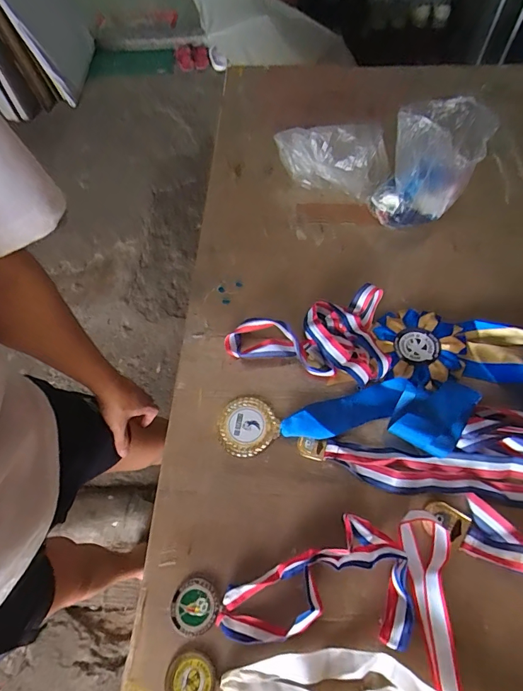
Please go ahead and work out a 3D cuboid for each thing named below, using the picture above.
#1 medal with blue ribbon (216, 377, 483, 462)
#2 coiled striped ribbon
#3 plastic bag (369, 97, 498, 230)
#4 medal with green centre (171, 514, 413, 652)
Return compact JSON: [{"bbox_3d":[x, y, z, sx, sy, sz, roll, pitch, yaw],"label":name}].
[{"bbox_3d":[0.102,0.086,0.503,0.305,0.040,0.092,-1,60,2],"label":"medal with blue ribbon"},{"bbox_3d":[0.068,-0.027,0.570,0.213,0.038,0.135,12,61,9],"label":"coiled striped ribbon"},{"bbox_3d":[0.239,-0.248,0.606,0.122,0.188,0.080,27,64,16],"label":"plastic bag"},{"bbox_3d":[0.029,0.238,0.425,0.233,0.026,0.112,0,60,2],"label":"medal with green centre"}]

